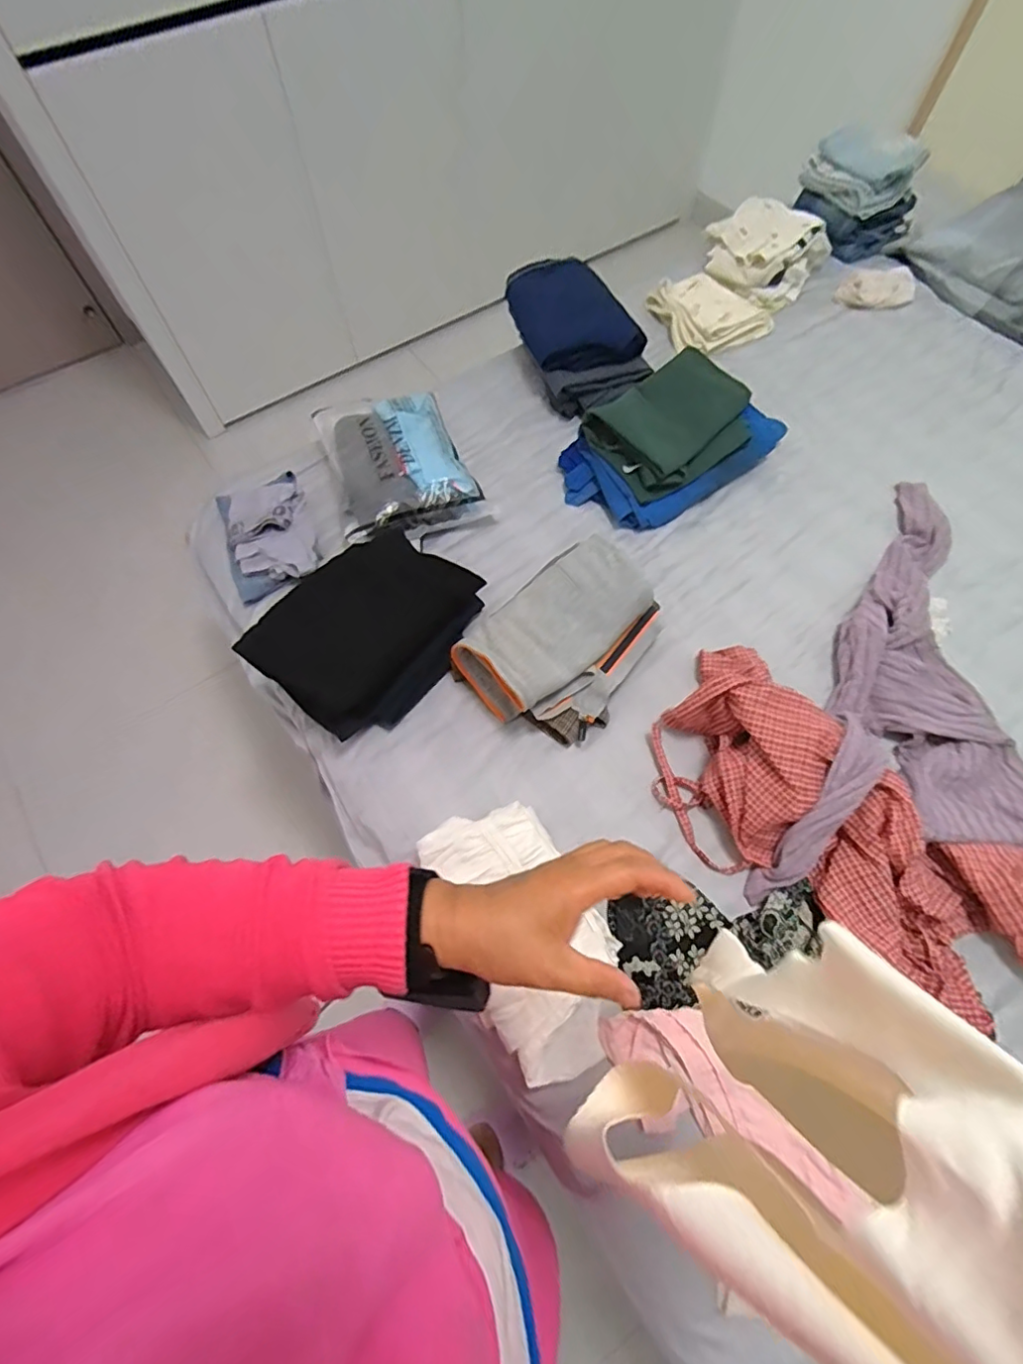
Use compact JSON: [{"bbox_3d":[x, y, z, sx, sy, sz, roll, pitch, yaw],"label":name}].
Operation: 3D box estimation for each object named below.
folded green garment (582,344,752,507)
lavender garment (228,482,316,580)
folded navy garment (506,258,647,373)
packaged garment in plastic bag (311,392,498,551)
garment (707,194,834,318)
[{"bbox_3d":[0.279,-0.446,0.989,0.278,0.046,0.207,-33,69,-13],"label":"folded green garment"},{"bbox_3d":[-0.396,-0.243,0.945,0.135,0.060,0.204,-16,67,-7],"label":"lavender garment"},{"bbox_3d":[0.099,-0.696,1.082,0.172,0.072,0.291,-26,68,-11],"label":"folded navy garment"},{"bbox_3d":[-0.205,-0.373,0.999,0.240,0.091,0.324,-25,68,-10],"label":"packaged garment in plastic bag"},{"bbox_3d":[0.533,-0.917,1.224,0.247,0.117,0.187,25,67,12],"label":"garment"}]

